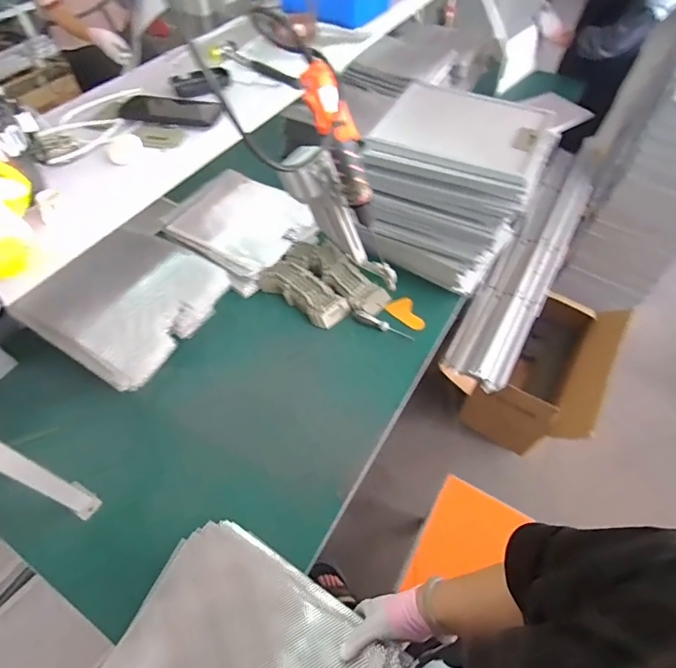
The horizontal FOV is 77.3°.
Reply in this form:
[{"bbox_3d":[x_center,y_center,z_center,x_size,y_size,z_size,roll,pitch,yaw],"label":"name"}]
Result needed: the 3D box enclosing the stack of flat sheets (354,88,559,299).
[{"bbox_3d":[0.266,-0.359,1.015,0.349,0.340,0.298,20,57,14],"label":"stack of flat sheets"}]

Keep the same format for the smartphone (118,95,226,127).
[{"bbox_3d":[-0.294,-0.390,0.740,0.176,0.010,0.070,9,55,6],"label":"smartphone"}]

